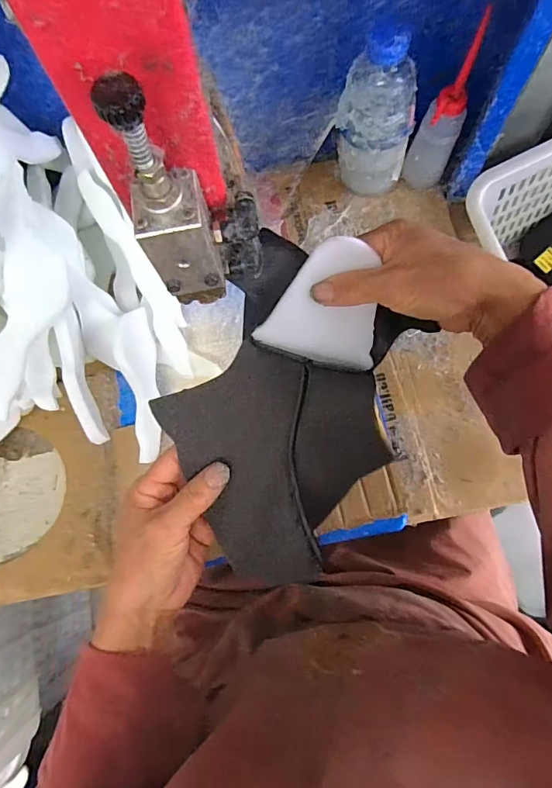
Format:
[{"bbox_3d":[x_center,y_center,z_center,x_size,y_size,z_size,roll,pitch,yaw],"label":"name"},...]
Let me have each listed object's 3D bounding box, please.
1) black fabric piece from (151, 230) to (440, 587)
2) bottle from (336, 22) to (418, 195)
[{"bbox_3d":[0.014,0.015,0.332,0.157,0.106,0.217,40,80,11],"label":"black fabric piece"},{"bbox_3d":[0.117,-0.321,0.510,0.089,0.178,0.085,15,76,6],"label":"bottle"}]

